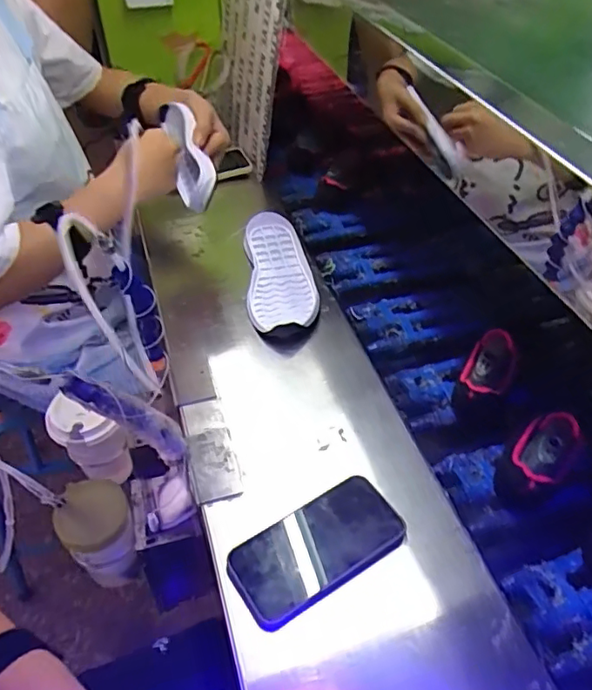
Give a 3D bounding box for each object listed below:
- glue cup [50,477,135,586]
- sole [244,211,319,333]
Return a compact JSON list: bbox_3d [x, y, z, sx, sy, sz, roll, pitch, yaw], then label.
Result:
[{"bbox_3d":[-0.218,0.216,0.645,0.072,0.133,0.069,1,47,-1],"label":"glue cup"},{"bbox_3d":[-0.025,-0.116,0.864,0.097,0.023,0.270,-3,47,-5],"label":"sole"}]

